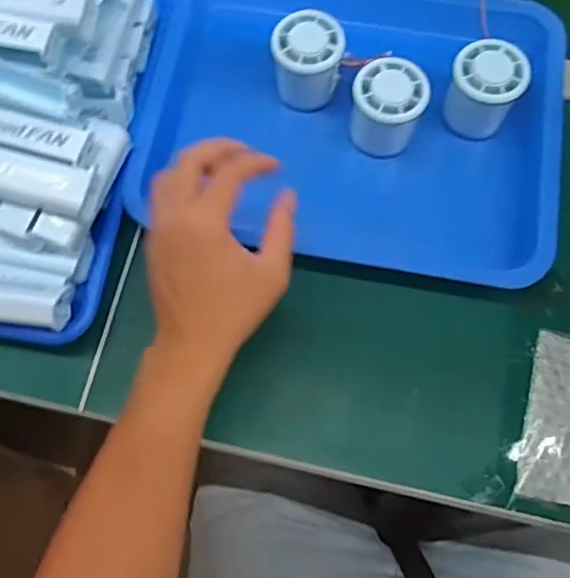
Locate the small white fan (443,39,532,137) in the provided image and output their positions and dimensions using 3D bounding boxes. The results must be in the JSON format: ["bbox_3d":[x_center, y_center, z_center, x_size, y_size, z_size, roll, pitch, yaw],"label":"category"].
[{"bbox_3d":[0.161,-0.159,0.502,0.053,0.067,0.050,0,71,0],"label":"small white fan"}]

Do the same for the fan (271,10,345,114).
[{"bbox_3d":[0.019,-0.185,0.507,0.058,0.056,0.059,0,71,0],"label":"fan"}]

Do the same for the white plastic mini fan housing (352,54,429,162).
[{"bbox_3d":[0.082,-0.143,0.497,0.055,0.061,0.053,0,71,0],"label":"white plastic mini fan housing"}]

